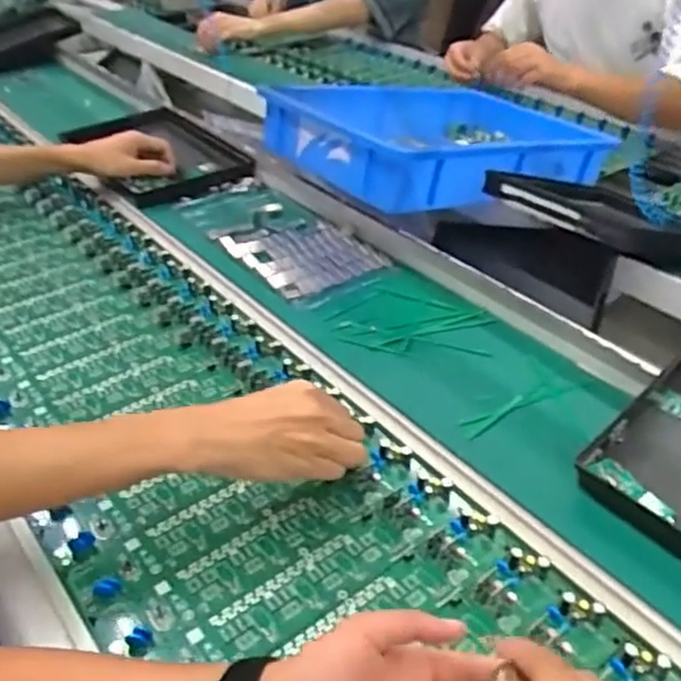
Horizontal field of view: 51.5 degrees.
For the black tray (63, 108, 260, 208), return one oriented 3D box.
[{"bbox_3d":[-0.287,-0.295,1.097,0.192,0.026,0.305,-24,42,-28],"label":"black tray"}]

